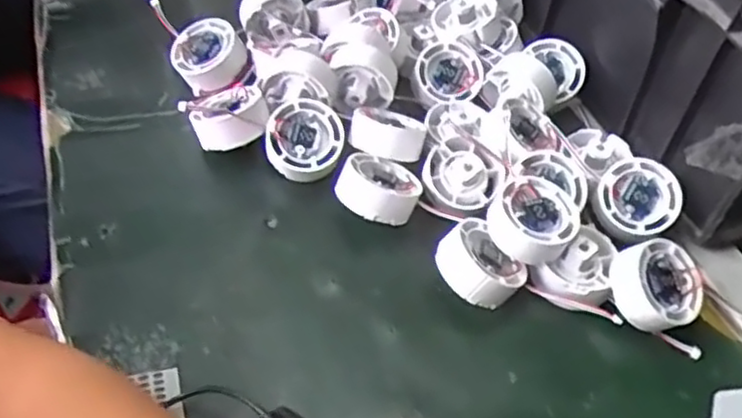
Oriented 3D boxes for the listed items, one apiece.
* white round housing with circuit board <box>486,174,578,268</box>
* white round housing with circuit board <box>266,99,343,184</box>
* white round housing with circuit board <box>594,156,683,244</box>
[{"bbox_3d":[0.106,0.007,0.456,0.056,0.024,0.052,6,56,-8],"label":"white round housing with circuit board"},{"bbox_3d":[-0.048,-0.049,0.507,0.052,0.026,0.057,1,83,-6],"label":"white round housing with circuit board"},{"bbox_3d":[0.186,-0.004,0.497,0.058,0.030,0.058,-1,79,7],"label":"white round housing with circuit board"}]

